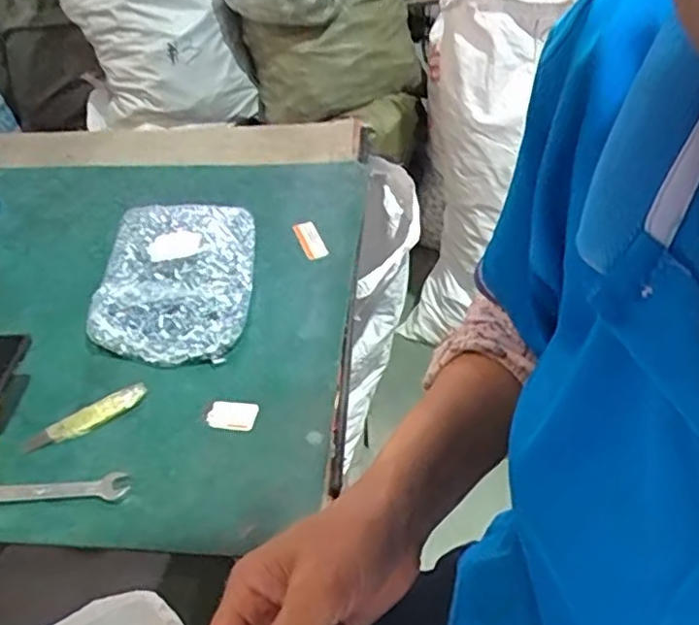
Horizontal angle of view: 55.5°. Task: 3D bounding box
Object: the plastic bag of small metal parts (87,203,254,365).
[{"bbox_3d":[-0.187,-0.041,0.725,0.162,0.061,0.228,-4,40,2],"label":"plastic bag of small metal parts"}]

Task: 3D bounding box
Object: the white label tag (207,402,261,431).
[{"bbox_3d":[-0.104,0.092,0.593,0.043,0.004,0.029,6,47,6],"label":"white label tag"}]

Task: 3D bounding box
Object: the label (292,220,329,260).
[{"bbox_3d":[-0.048,-0.089,0.801,0.027,0.008,0.065,-18,56,-15],"label":"label"}]

